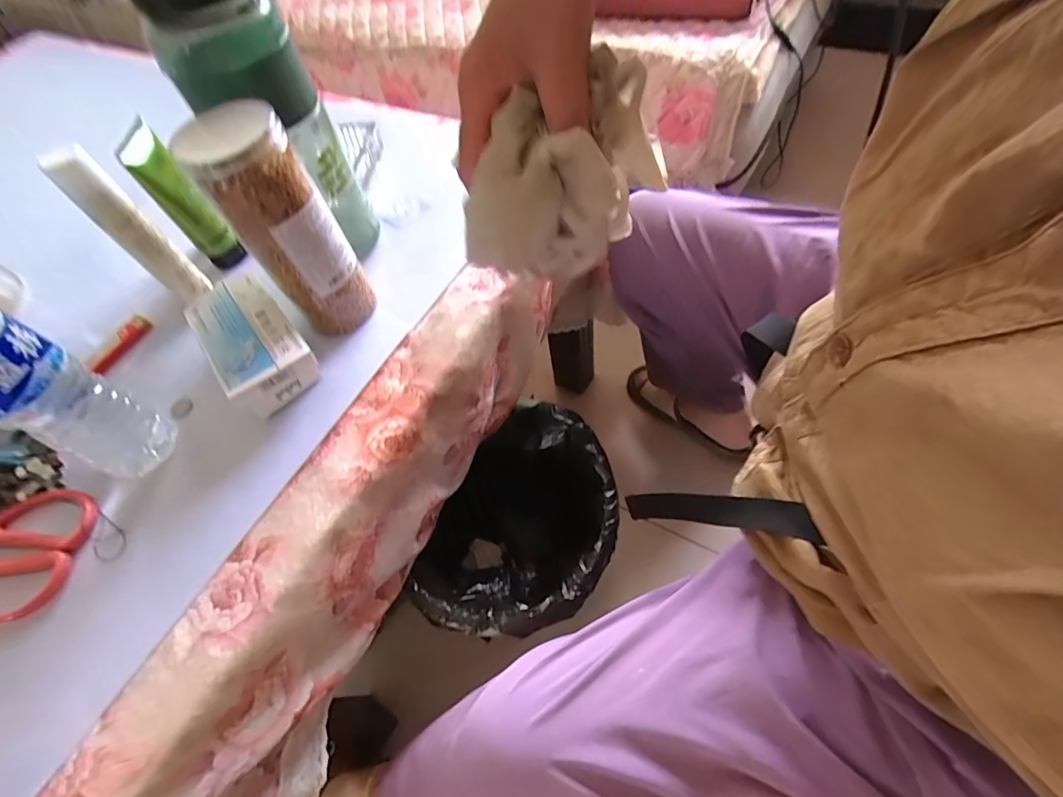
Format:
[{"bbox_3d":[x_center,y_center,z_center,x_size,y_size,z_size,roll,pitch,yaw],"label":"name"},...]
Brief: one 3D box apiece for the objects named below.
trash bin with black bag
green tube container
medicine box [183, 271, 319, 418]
[{"bbox_3d":[-0.017,0.187,0.626,0.249,0.274,0.221,-19,60,-4],"label":"trash bin with black bag"},{"bbox_3d":[-0.337,-0.187,0.467,0.038,0.136,0.040,-39,64,-15],"label":"green tube container"},{"bbox_3d":[-0.247,-0.049,0.428,0.069,0.052,0.122,-38,64,-15],"label":"medicine box"}]

